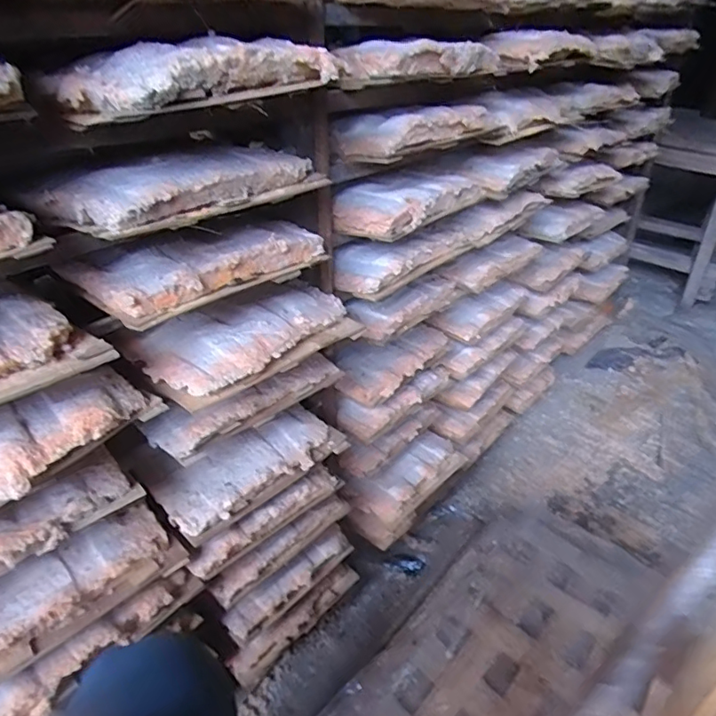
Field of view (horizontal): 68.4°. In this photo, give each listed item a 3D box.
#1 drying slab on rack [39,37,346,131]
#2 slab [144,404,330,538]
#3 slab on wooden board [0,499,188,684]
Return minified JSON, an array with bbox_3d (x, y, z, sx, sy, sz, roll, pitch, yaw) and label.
[{"bbox_3d":[-0.126,-0.217,0.403,0.194,0.041,0.102,-28,41,-31],"label":"drying slab on rack"},{"bbox_3d":[-0.127,0.121,0.624,0.209,0.026,0.096,-31,43,-34],"label":"slab"},{"bbox_3d":[-0.287,0.222,0.500,0.217,0.049,0.071,-31,43,-34],"label":"slab on wooden board"}]

